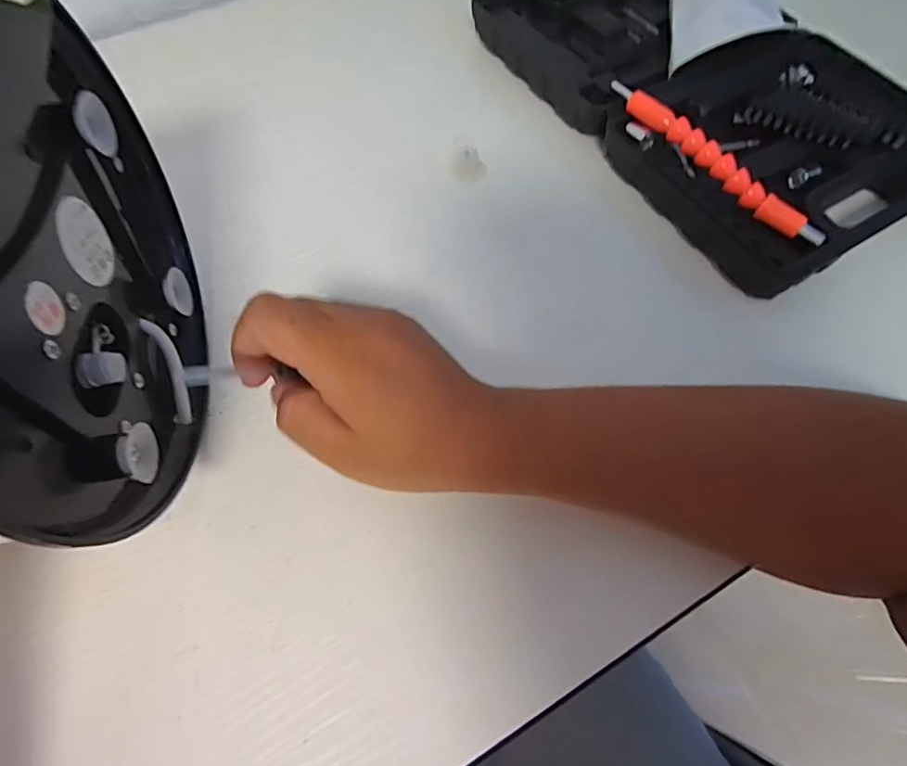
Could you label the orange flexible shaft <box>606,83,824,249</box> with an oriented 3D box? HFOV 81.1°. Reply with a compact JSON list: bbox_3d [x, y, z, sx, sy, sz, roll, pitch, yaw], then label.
[{"bbox_3d":[0.163,-0.142,0.340,0.015,0.027,0.162,-38,70,-18],"label":"orange flexible shaft"}]

